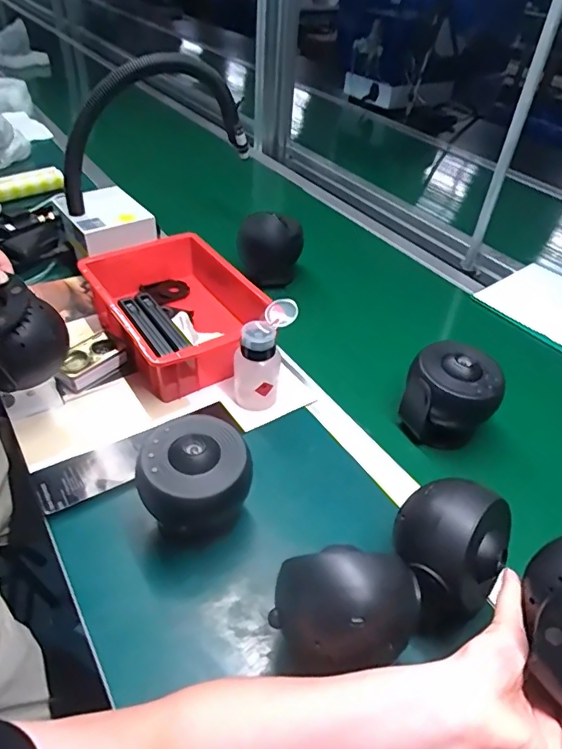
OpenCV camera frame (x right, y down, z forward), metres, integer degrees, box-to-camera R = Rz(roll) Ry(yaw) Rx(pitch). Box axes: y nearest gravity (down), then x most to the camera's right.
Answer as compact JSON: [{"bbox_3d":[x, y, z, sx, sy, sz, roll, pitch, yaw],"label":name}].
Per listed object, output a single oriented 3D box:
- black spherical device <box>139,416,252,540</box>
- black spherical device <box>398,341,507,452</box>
[{"bbox_3d":[-0.092,0.119,0.547,0.108,0.117,0.099,2,41,-2],"label":"black spherical device"},{"bbox_3d":[0.224,0.032,0.677,0.112,0.122,0.092,23,44,20],"label":"black spherical device"}]

